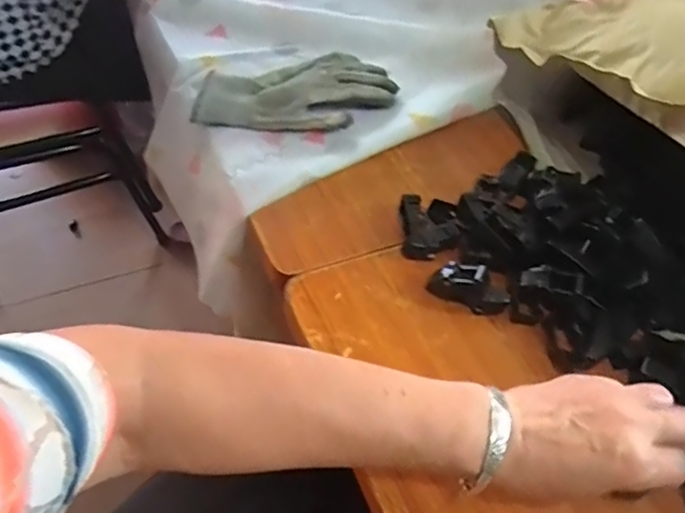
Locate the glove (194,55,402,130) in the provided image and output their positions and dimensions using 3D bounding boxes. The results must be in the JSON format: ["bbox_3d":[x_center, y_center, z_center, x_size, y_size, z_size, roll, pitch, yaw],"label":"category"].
[{"bbox_3d":[-0.047,-0.172,0.615,0.206,0.028,0.109,-3,52,-10],"label":"glove"}]

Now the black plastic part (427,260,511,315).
[{"bbox_3d":[0.106,0.024,0.479,0.065,0.034,0.022,22,53,10],"label":"black plastic part"}]

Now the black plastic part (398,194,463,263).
[{"bbox_3d":[0.078,-0.030,0.516,0.050,0.026,0.063,5,51,-3],"label":"black plastic part"}]

